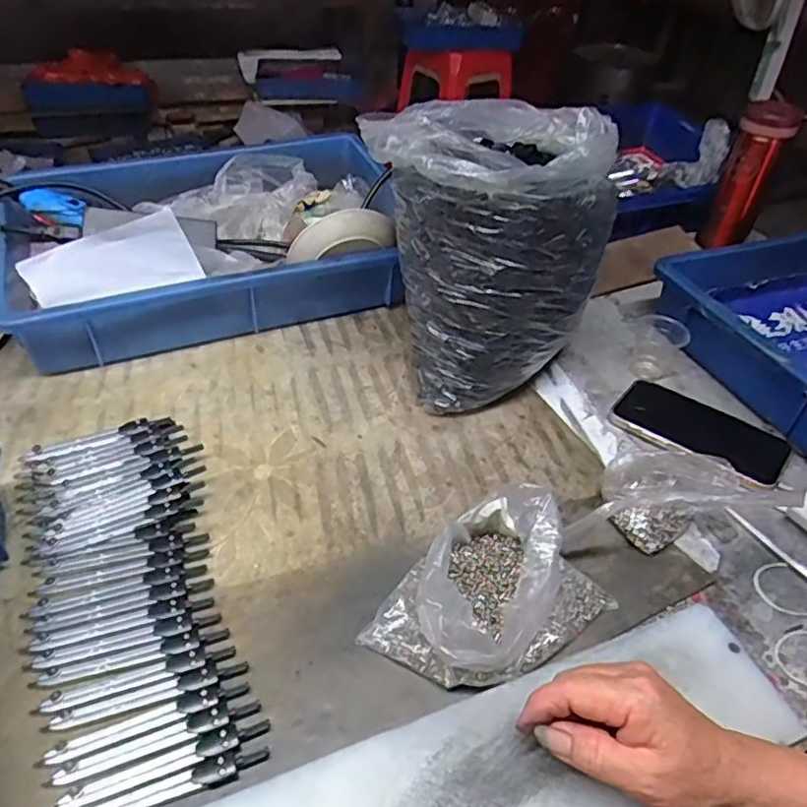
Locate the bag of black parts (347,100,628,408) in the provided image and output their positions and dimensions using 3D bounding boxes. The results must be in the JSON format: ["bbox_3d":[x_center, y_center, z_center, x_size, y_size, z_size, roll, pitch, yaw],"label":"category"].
[{"bbox_3d":[0.075,-0.125,0.560,0.181,0.241,0.167,25,47,21],"label":"bag of black parts"}]

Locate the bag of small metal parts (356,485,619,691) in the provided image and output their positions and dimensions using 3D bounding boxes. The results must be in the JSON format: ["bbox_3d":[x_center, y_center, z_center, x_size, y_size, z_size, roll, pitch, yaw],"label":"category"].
[{"bbox_3d":[0.057,0.128,0.414,0.144,0.058,0.101,-25,52,-30],"label":"bag of small metal parts"}]

